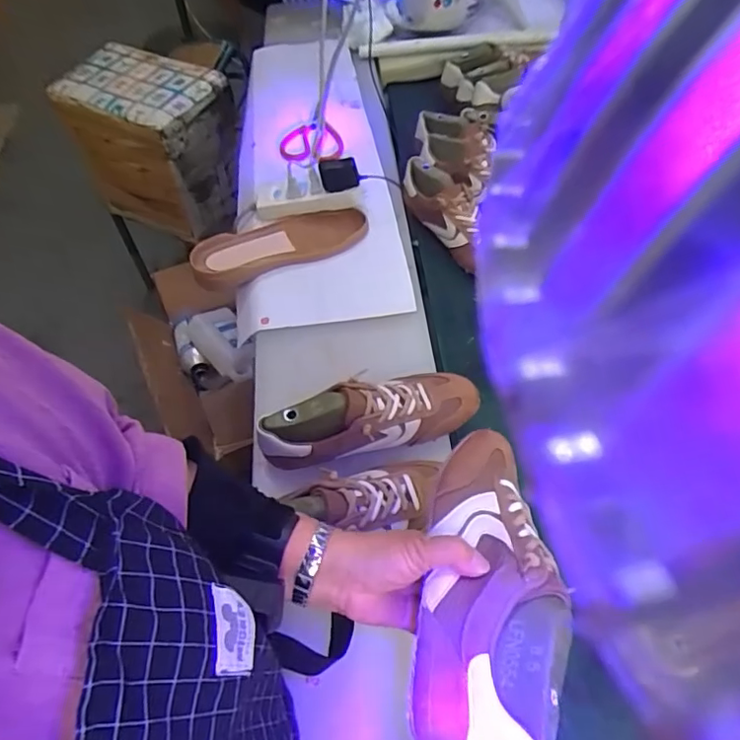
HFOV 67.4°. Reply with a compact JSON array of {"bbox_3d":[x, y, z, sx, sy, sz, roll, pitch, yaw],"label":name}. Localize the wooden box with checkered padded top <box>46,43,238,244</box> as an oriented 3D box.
[{"bbox_3d":[-0.560,-0.598,1.486,0.372,0.355,0.277,28,58,17],"label":"wooden box with checkered padded top"}]

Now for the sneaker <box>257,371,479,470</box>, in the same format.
[{"bbox_3d":[0.002,0.050,0.646,0.257,0.083,0.074,-15,57,-6],"label":"sneaker"}]

